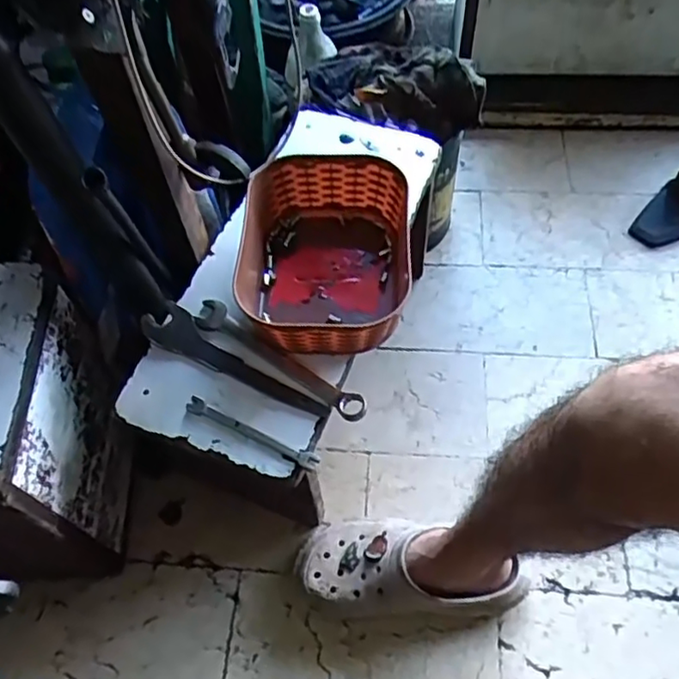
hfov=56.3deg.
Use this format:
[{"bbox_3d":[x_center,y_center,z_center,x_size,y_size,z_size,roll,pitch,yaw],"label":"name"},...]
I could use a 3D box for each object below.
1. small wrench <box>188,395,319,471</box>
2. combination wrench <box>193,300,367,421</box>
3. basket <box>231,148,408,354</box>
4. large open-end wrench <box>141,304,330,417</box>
[{"bbox_3d":[-0.081,0.084,0.576,0.132,0.004,0.015,22,63,15],"label":"small wrench"},{"bbox_3d":[-0.059,0.018,0.616,0.199,0.008,0.032,30,65,19],"label":"combination wrench"},{"bbox_3d":[-0.015,-0.080,0.640,0.163,0.078,0.205,2,59,3],"label":"basket"},{"bbox_3d":[-0.100,0.018,0.614,0.204,0.014,0.041,23,63,15],"label":"large open-end wrench"}]

